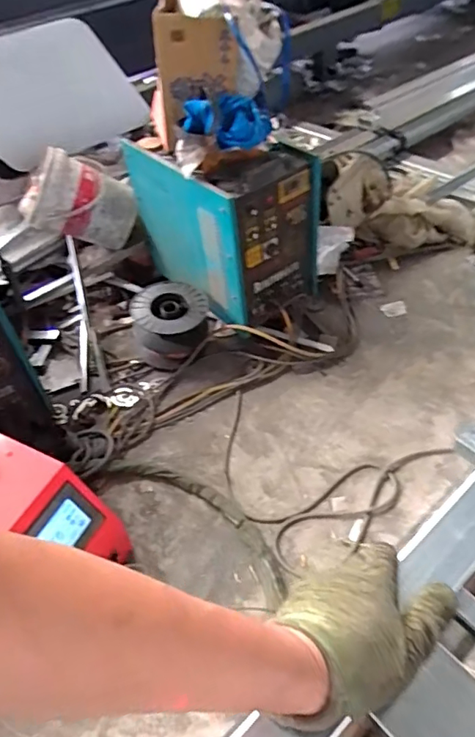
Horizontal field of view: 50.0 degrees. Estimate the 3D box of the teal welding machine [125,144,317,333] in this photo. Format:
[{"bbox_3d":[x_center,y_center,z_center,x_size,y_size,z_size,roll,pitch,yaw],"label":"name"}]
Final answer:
[{"bbox_3d":[-0.043,-0.552,1.808,0.402,0.547,0.602,-32,52,-21],"label":"teal welding machine"}]

